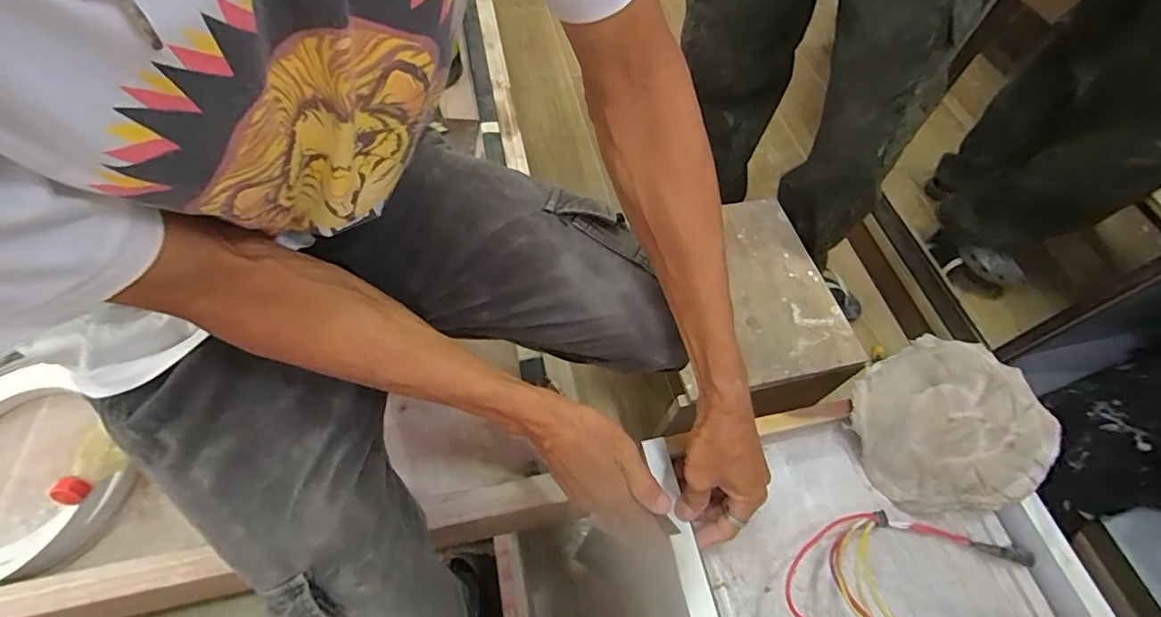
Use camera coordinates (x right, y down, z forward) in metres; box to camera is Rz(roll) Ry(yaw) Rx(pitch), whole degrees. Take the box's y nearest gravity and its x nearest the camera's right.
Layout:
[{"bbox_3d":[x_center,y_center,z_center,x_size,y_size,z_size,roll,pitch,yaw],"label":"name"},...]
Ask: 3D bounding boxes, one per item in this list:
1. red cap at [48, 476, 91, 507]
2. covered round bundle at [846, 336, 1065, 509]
[{"bbox_3d":[-0.529,0.190,0.517,0.023,0.020,0.026,10,60,3],"label":"red cap"},{"bbox_3d":[0.364,0.116,0.498,0.168,0.053,0.157,1,60,-2],"label":"covered round bundle"}]

